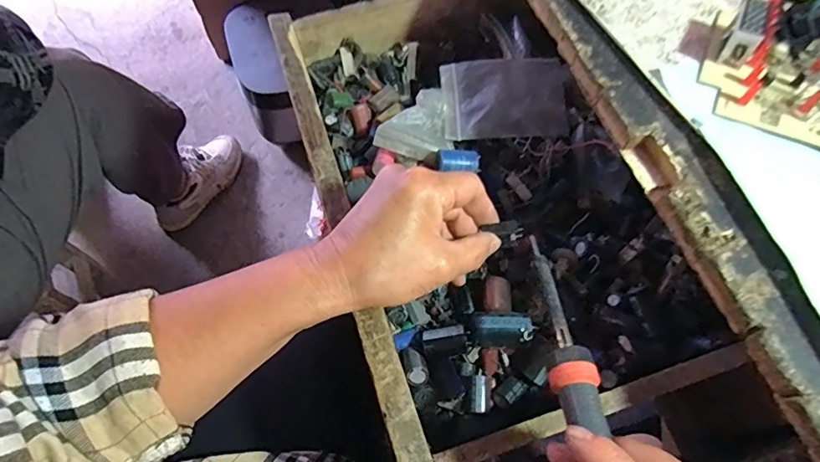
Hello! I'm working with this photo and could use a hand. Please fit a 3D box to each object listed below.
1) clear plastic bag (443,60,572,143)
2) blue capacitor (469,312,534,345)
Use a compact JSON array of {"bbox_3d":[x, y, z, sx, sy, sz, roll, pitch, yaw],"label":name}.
[{"bbox_3d":[0.081,-0.112,0.415,0.104,0.020,0.067,-4,67,-2],"label":"clear plastic bag"},{"bbox_3d":[0.066,0.074,0.368,0.045,0.027,0.021,4,67,1],"label":"blue capacitor"}]

